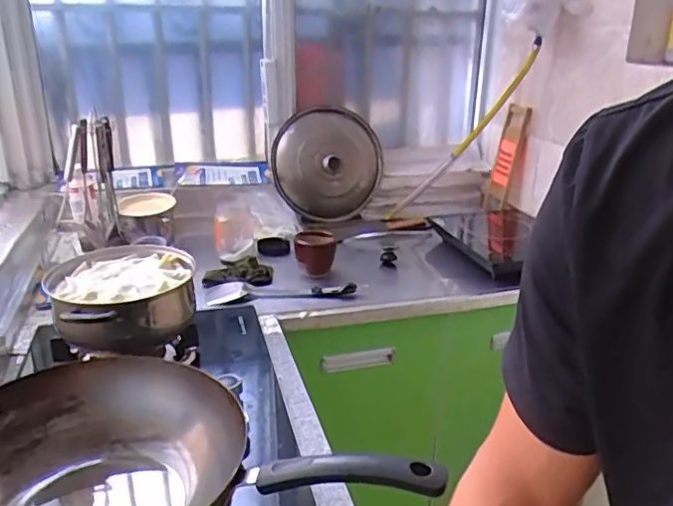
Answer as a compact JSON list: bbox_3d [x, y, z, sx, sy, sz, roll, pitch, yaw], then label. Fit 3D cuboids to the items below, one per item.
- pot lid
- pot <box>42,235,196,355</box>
[{"bbox_3d":[-0.023,-0.244,1.675,0.330,0.300,0.072,-6,23,-18],"label":"pot lid"},{"bbox_3d":[-0.351,0.084,0.971,0.220,0.111,0.246,-11,25,-27],"label":"pot"}]

